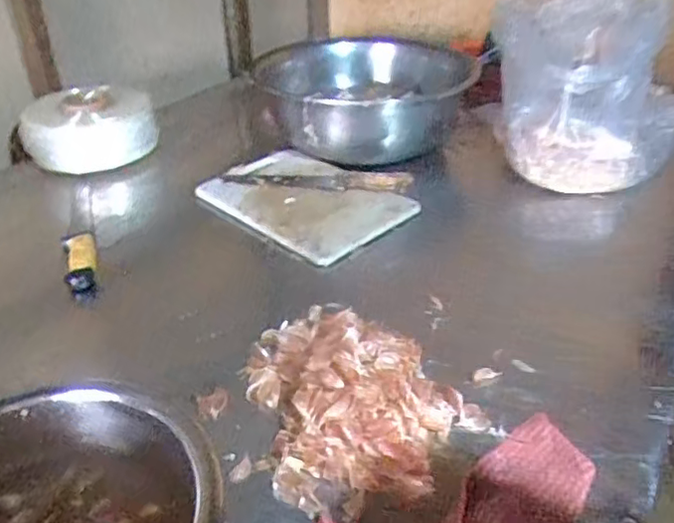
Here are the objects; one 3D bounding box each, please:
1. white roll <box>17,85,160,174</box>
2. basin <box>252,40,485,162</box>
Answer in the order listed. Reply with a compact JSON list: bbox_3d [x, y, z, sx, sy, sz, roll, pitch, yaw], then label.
[{"bbox_3d":[-0.472,-0.254,1.165,0.242,0.121,0.182,-9,35,-11],"label":"white roll"},{"bbox_3d":[0.048,-0.326,1.235,0.461,0.168,0.446,-1,33,1],"label":"basin"}]

